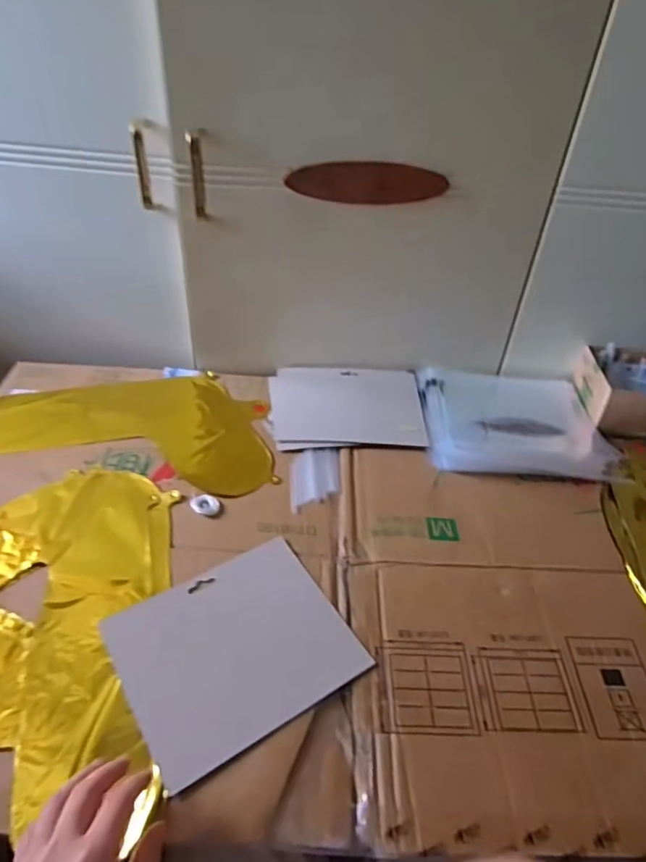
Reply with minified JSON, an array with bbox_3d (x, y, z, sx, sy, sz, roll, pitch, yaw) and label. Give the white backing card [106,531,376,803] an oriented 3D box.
[{"bbox_3d":[-0.078,0.192,0.510,0.191,0.008,0.160,-22,52,-27],"label":"white backing card"}]

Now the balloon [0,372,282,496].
[{"bbox_3d":[-0.245,-0.016,0.736,0.375,0.015,0.200,6,43,0],"label":"balloon"}]

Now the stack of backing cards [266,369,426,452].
[{"bbox_3d":[0.034,-0.037,0.784,0.205,0.014,0.172,-2,44,-8],"label":"stack of backing cards"}]

